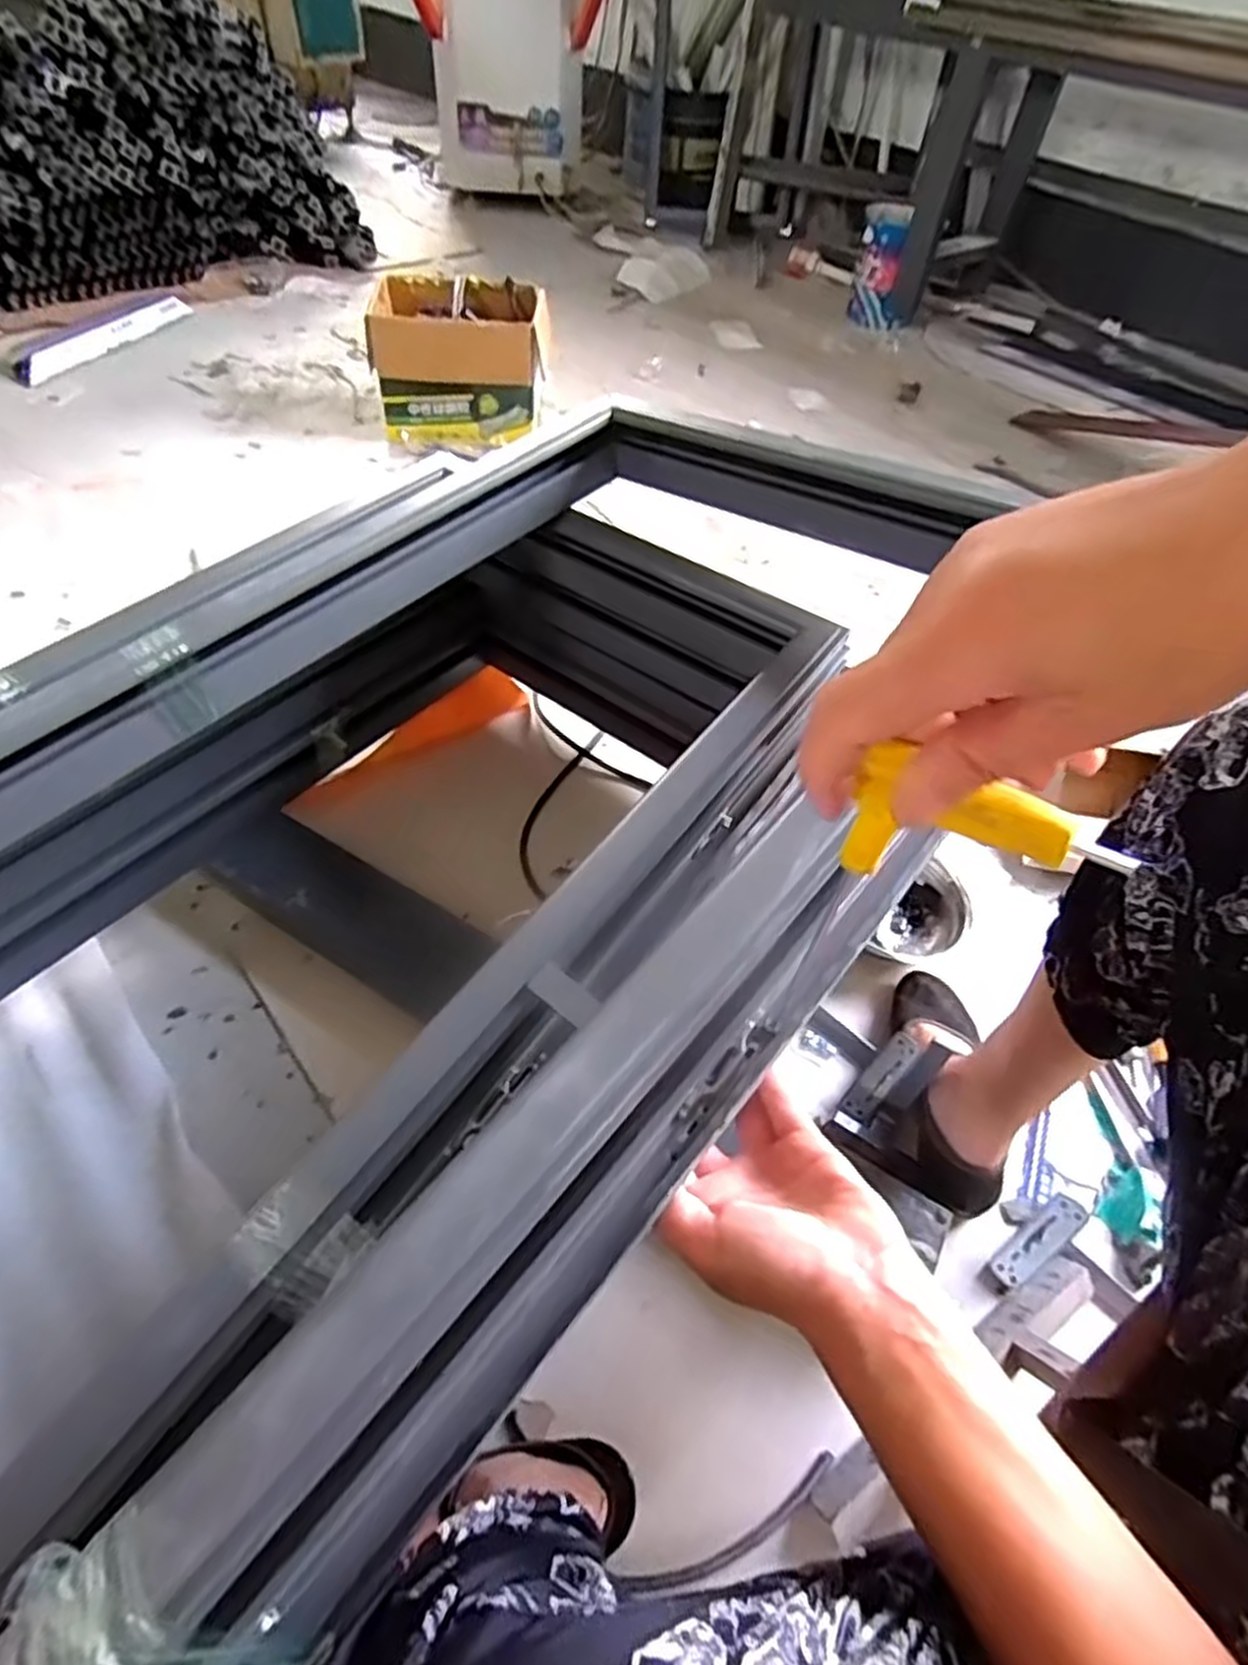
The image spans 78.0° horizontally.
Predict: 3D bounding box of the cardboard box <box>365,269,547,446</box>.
[{"bbox_3d":[-0.336,-0.981,1.623,0.348,0.238,0.239,-2,52,-6],"label":"cardboard box"}]

